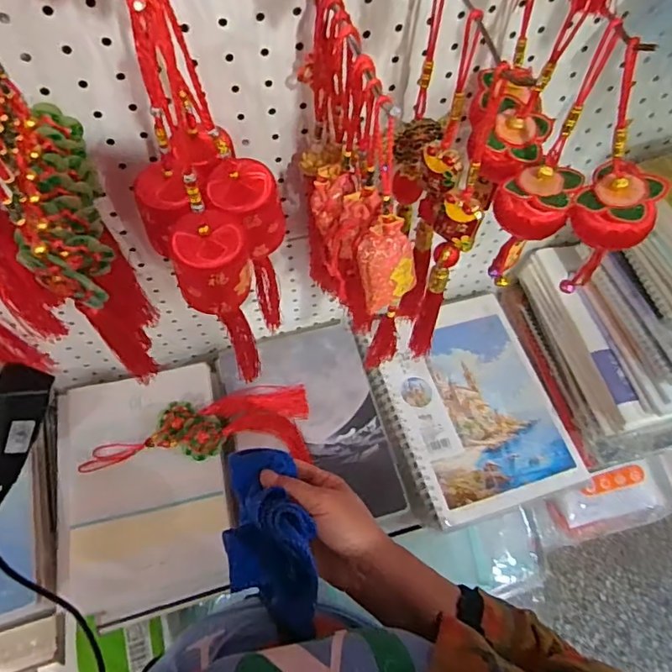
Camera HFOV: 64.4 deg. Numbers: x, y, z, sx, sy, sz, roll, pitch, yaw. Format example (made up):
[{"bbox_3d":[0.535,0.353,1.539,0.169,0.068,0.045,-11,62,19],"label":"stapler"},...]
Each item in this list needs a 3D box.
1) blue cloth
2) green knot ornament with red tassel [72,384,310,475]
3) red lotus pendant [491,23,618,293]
[{"bbox_3d":[-0.057,0.160,0.440,0.072,0.063,0.141,-19,55,-10],"label":"blue cloth"},{"bbox_3d":[-0.165,0.108,0.659,0.256,0.025,0.093,-3,62,-2],"label":"green knot ornament with red tassel"},{"bbox_3d":[0.147,-0.105,0.387,0.051,0.196,0.051,32,67,15],"label":"red lotus pendant"}]

